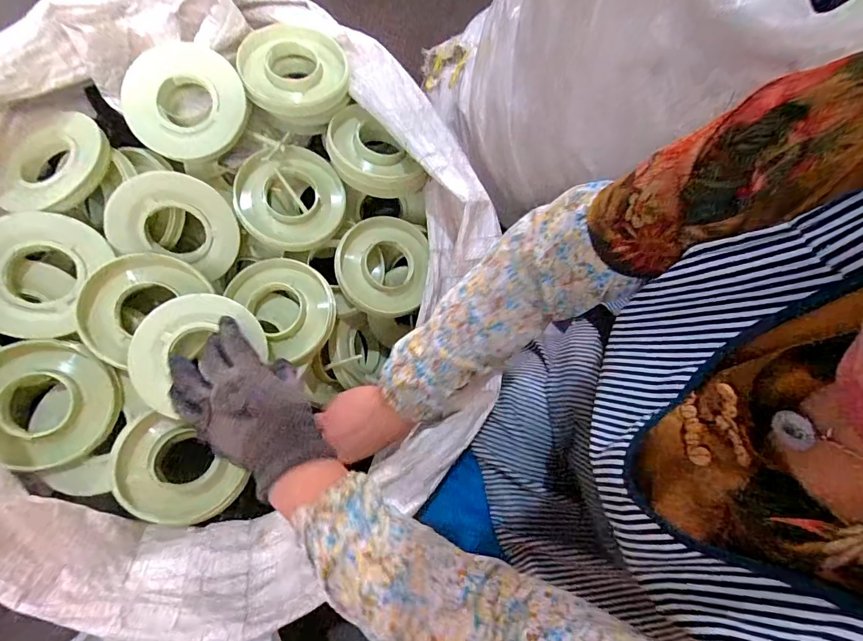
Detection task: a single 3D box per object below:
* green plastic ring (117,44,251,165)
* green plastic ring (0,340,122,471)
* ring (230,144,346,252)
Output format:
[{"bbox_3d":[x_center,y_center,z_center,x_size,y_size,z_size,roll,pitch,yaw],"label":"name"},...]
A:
[{"bbox_3d":[-0.288,-0.255,0.485,0.128,0.018,0.128,0,89,-10],"label":"green plastic ring"},{"bbox_3d":[-0.393,0.083,0.422,0.124,0.028,0.114,9,74,-36],"label":"green plastic ring"},{"bbox_3d":[-0.178,-0.152,0.532,0.126,0.026,0.126,2,84,-22],"label":"ring"}]

